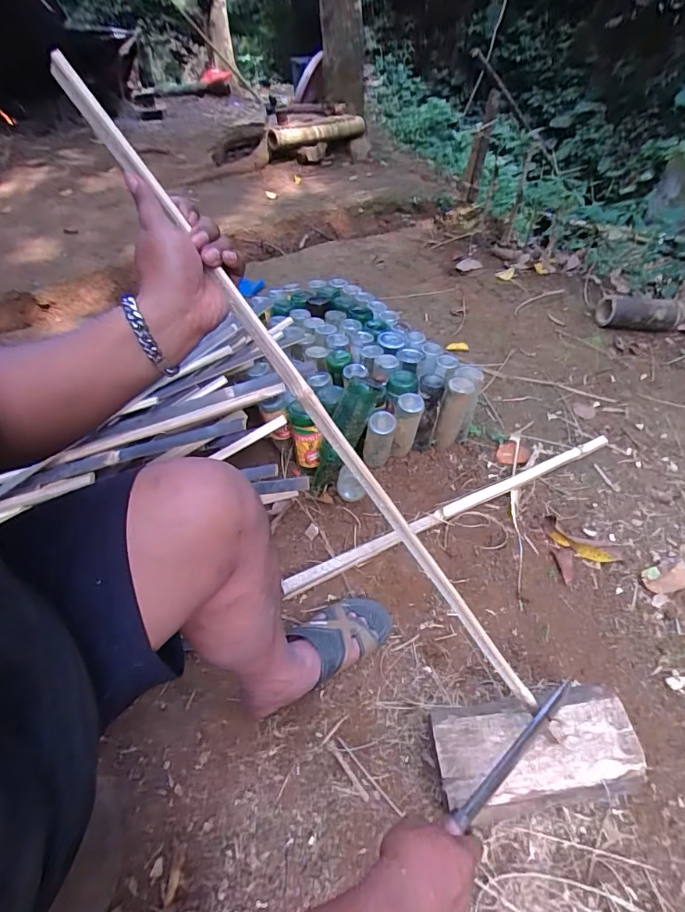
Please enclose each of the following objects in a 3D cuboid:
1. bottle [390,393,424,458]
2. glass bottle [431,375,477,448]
[{"bbox_3d":[0.144,-0.063,1.001,0.061,0.148,0.066,12,48,11],"label":"bottle"},{"bbox_3d":[0.262,-0.091,1.055,0.069,0.193,0.079,16,49,14],"label":"glass bottle"}]

